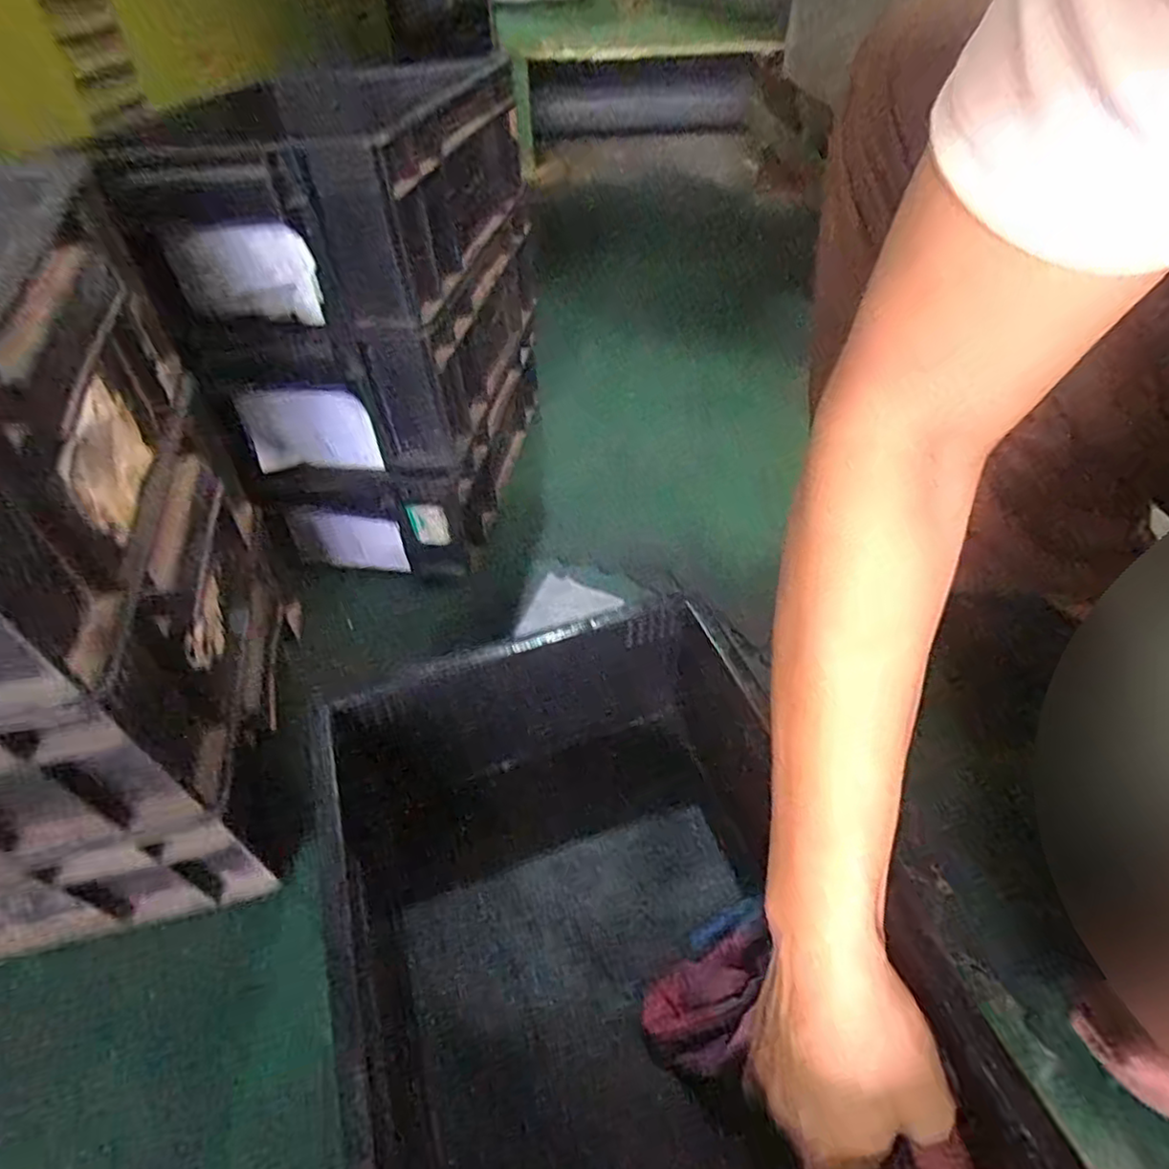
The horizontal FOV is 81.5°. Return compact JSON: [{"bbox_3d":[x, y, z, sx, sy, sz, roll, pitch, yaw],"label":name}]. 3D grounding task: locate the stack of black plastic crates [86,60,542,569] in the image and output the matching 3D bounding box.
[{"bbox_3d":[-0.171,-0.229,0.609,0.186,0.331,0.347,5,45,6],"label":"stack of black plastic crates"}]

